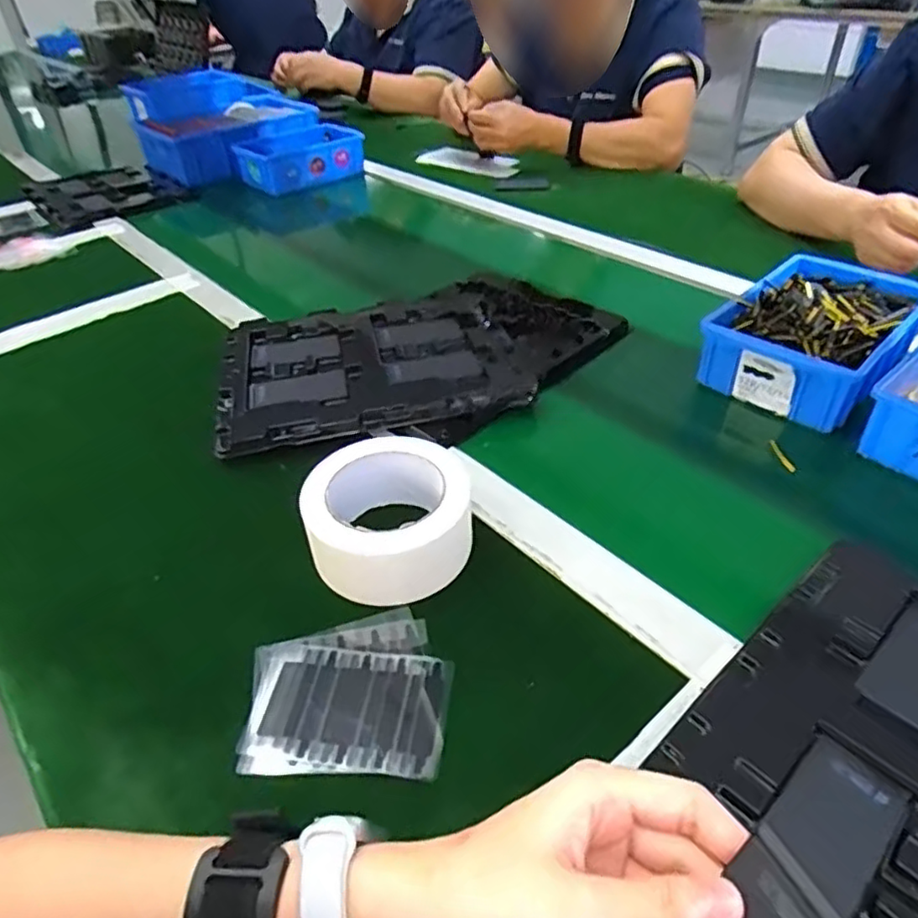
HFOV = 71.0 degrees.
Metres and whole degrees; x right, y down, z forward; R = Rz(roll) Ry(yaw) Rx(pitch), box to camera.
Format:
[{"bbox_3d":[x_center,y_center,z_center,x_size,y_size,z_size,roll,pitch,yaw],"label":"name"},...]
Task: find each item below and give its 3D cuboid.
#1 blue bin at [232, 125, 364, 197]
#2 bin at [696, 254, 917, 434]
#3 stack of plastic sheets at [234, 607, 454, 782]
[{"bbox_3d":[-0.300,-0.550,1.184,0.202,0.074,0.162,-31,47,-29],"label":"blue bin"},{"bbox_3d":[0.335,-0.117,0.600,0.138,0.060,0.201,31,51,34],"label":"bin"},{"bbox_3d":[-0.064,0.133,0.376,0.115,0.004,0.101,-1,40,2],"label":"stack of plastic sheets"}]

